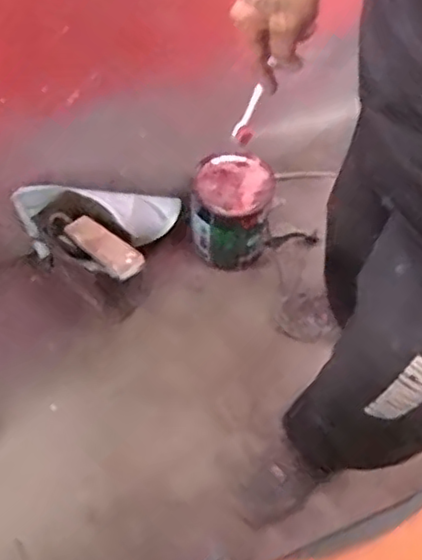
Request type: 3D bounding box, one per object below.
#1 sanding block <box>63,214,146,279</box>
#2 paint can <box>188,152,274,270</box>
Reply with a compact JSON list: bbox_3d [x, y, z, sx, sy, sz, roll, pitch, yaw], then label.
[{"bbox_3d":[-0.183,-0.062,1.088,0.163,0.034,0.049,33,63,28],"label":"sanding block"},{"bbox_3d":[0.036,-0.131,1.320,0.162,0.168,0.185,1,61,-4],"label":"paint can"}]

